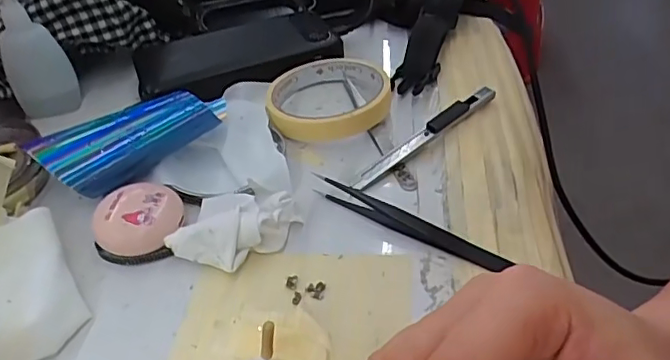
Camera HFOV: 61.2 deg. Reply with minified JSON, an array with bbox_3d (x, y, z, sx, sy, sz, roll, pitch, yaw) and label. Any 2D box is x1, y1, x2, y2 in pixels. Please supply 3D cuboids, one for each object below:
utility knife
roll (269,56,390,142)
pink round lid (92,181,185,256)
[{"bbox_3d":[0.060,-0.030,0.368,0.124,0.014,0.010,-31,48,-27],"label":"utility knife"},{"bbox_3d":[-0.004,-0.061,0.403,0.083,0.019,0.083,-2,42,2],"label":"roll"},{"bbox_3d":[-0.109,0.023,0.317,0.046,0.024,0.041,-8,42,-5],"label":"pink round lid"}]

